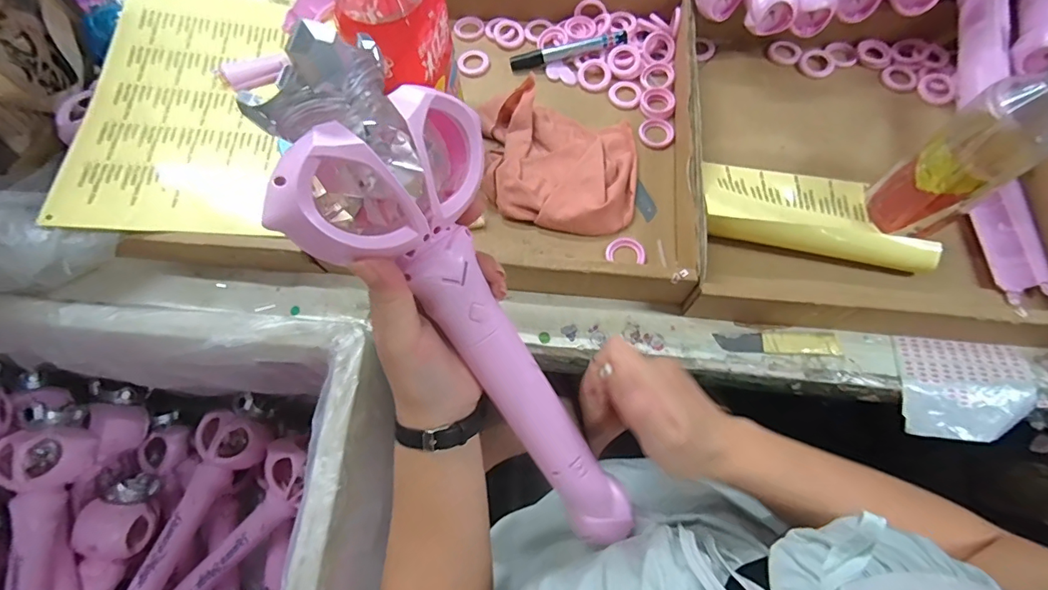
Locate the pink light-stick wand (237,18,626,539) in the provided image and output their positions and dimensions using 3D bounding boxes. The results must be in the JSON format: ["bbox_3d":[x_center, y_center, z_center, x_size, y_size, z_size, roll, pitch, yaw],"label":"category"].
[{"bbox_3d":[-0.018,0.027,0.286,0.100,0.346,0.040,-36,28,-12],"label":"pink light-stick wand"}]

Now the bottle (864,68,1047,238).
[{"bbox_3d":[0.373,-0.118,0.392,0.079,0.181,0.066,-33,71,-11],"label":"bottle"}]

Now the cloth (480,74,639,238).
[{"bbox_3d":[0.033,-0.139,0.498,0.166,0.030,0.150,9,69,6],"label":"cloth"}]

